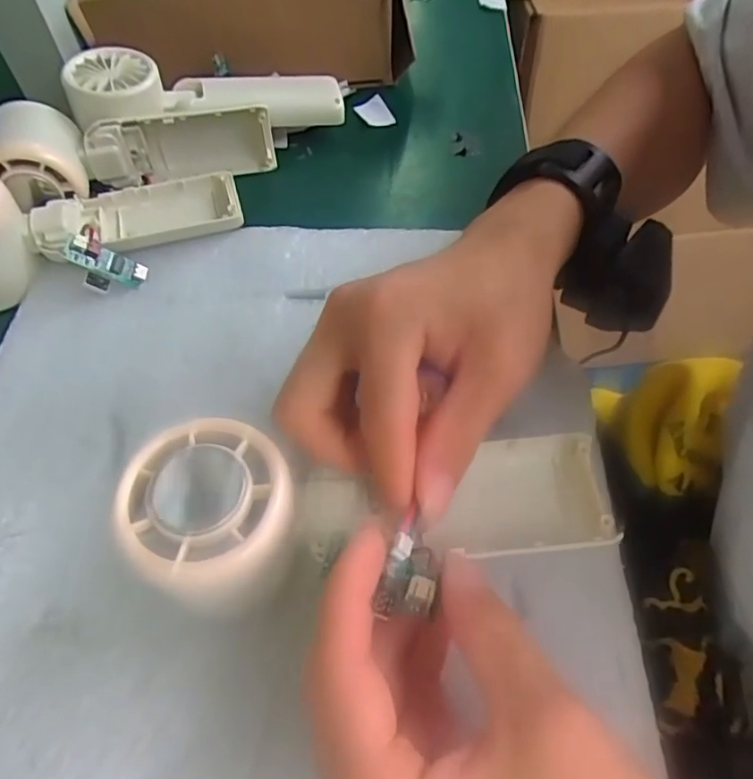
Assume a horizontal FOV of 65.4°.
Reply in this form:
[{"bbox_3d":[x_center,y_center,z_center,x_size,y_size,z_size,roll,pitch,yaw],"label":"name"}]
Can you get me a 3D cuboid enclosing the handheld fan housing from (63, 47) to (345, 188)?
[{"bbox_3d":[-0.101,-0.172,0.359,0.154,0.045,0.070,-7,56,-3],"label":"handheld fan housing"}]

